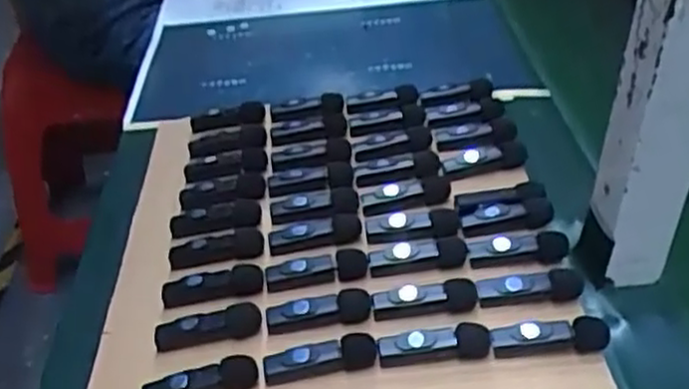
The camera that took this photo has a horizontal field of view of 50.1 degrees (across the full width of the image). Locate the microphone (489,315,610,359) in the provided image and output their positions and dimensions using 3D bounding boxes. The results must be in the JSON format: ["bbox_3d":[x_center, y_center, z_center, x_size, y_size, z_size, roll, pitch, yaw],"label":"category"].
[{"bbox_3d":[0.119,0.082,0.423,0.069,0.019,0.014,-2,37,-1],"label":"microphone"}]

